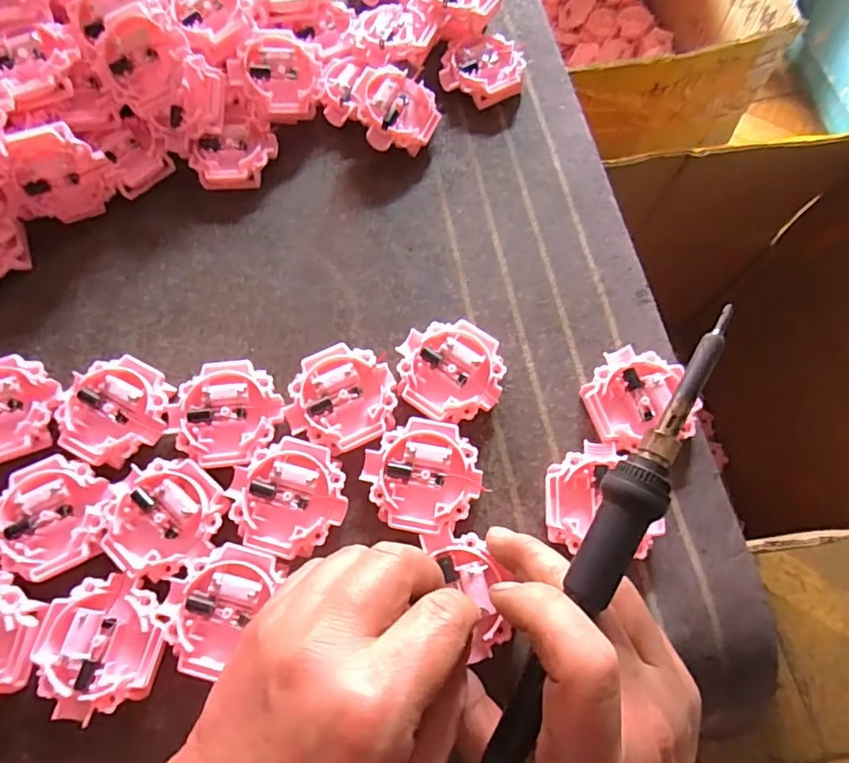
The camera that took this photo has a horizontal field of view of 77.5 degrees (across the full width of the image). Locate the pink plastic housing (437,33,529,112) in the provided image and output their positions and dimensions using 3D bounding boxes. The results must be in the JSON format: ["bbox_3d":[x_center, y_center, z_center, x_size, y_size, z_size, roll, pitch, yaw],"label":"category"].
[{"bbox_3d":[0.039,-0.203,0.346,0.051,0.016,0.048,0,69,1],"label":"pink plastic housing"}]

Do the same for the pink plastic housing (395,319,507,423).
[{"bbox_3d":[0.014,-0.004,0.272,0.052,0.014,0.051,0,69,1],"label":"pink plastic housing"}]

